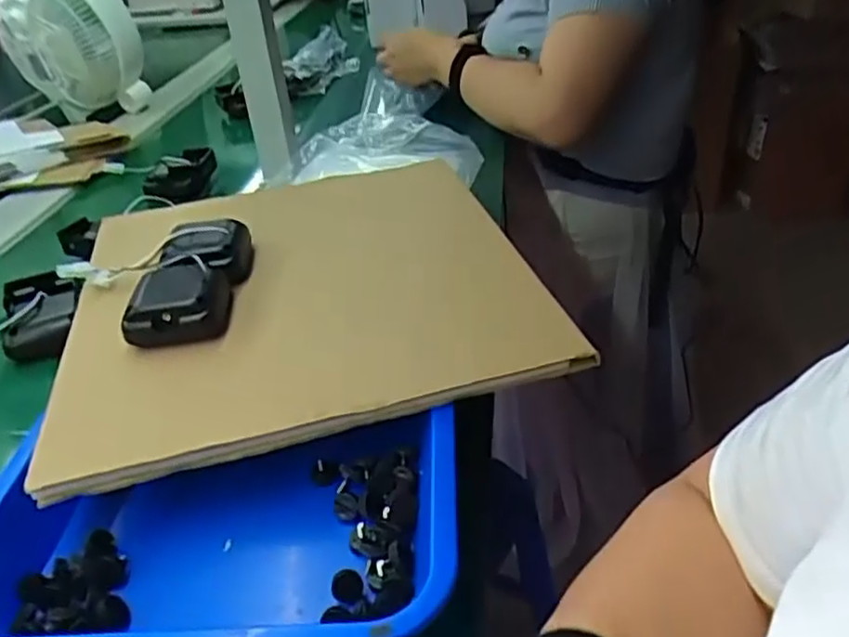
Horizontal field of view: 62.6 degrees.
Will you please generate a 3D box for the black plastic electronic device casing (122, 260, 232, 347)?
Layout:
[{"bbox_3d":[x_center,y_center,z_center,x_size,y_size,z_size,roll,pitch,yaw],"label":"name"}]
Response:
[{"bbox_3d":[-0.176,-0.012,0.499,0.068,0.032,0.078,-10,34,-5],"label":"black plastic electronic device casing"}]

